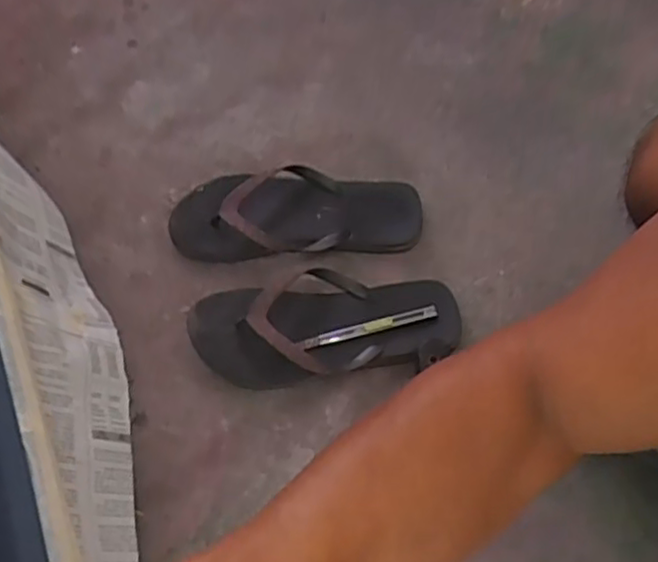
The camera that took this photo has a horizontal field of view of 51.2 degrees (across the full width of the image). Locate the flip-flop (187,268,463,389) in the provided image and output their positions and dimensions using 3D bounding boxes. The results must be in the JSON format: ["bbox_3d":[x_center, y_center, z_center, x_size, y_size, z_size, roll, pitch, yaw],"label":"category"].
[{"bbox_3d":[-0.001,0.044,0.691,0.271,0.044,0.115,-5,63,-5],"label":"flip-flop"}]

